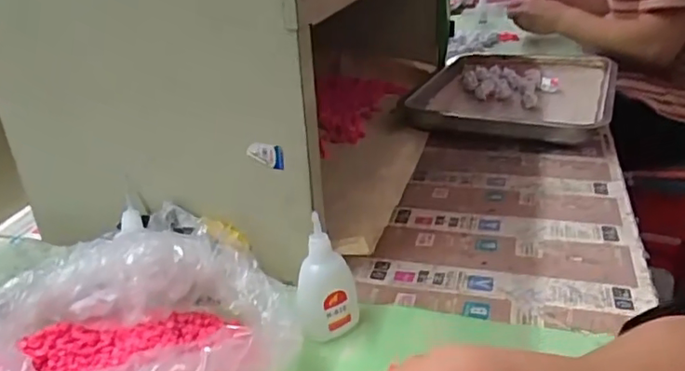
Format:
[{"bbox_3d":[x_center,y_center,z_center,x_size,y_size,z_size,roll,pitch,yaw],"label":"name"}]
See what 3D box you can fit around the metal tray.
[{"bbox_3d":[0.229,-0.116,0.758,0.222,0.047,0.257,11,30,25],"label":"metal tray"}]

